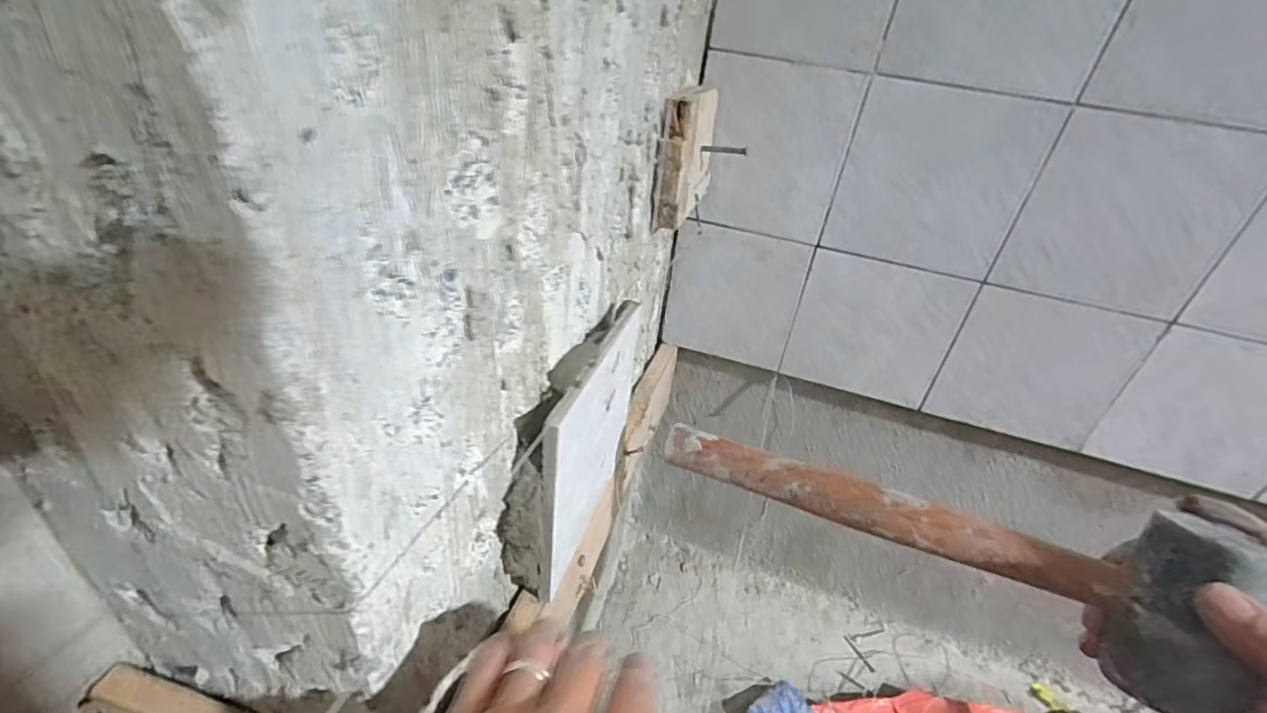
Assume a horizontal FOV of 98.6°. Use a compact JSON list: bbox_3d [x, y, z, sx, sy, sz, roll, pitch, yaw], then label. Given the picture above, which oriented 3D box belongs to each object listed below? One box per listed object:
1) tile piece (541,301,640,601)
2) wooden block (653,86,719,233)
[{"bbox_3d":[-0.027,0.061,0.370,0.008,0.151,0.149,15,34,11],"label":"tile piece"},{"bbox_3d":[0.046,-0.170,0.461,0.028,0.098,0.131,14,33,9],"label":"wooden block"}]

